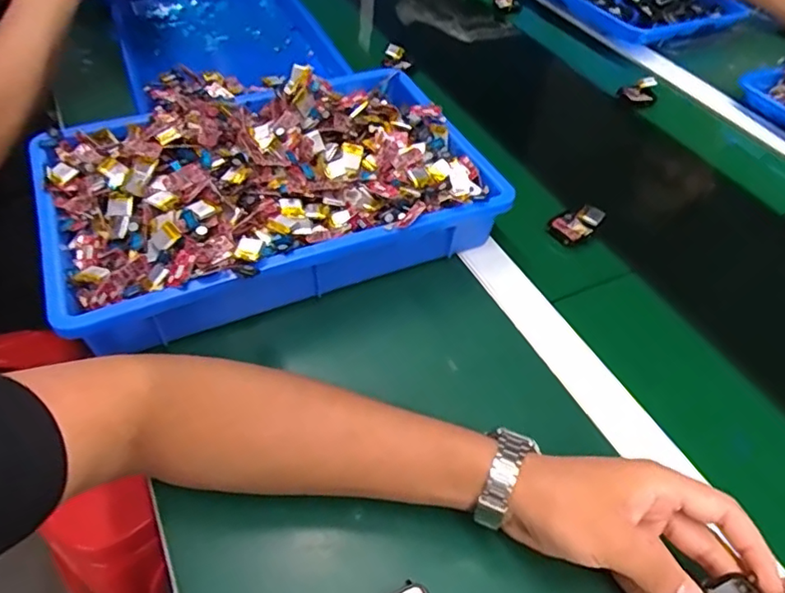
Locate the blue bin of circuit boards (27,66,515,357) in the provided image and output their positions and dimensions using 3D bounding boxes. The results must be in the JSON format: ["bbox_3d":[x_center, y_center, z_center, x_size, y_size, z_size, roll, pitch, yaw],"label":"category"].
[{"bbox_3d":[-0.115,-0.112,0.527,0.369,0.075,0.269,-18,52,-18],"label":"blue bin of circuit boards"}]

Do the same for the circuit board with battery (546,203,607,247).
[{"bbox_3d":[0.181,-0.072,0.575,0.053,0.019,0.034,-26,55,-24],"label":"circuit board with battery"}]

